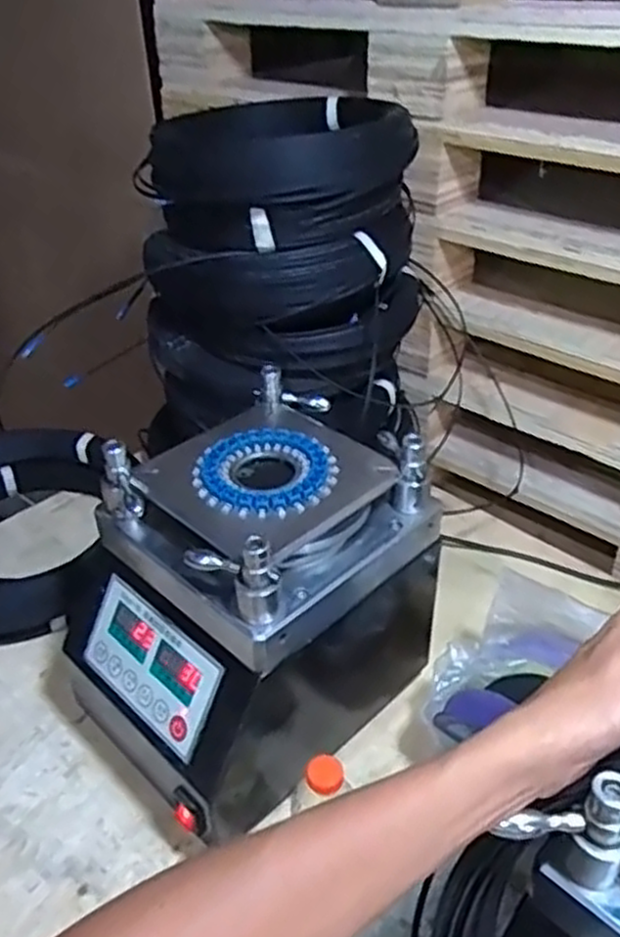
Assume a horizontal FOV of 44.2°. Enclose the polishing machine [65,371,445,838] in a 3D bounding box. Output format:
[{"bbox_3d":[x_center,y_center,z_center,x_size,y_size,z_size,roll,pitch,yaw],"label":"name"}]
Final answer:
[{"bbox_3d":[-0.047,0.127,0.697,0.203,0.300,0.281,28,46,35],"label":"polishing machine"}]

